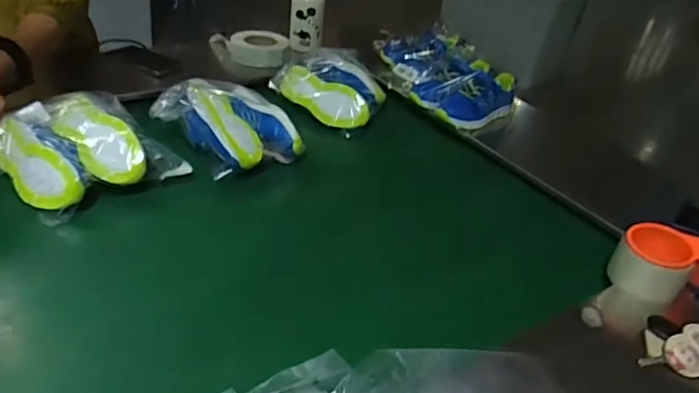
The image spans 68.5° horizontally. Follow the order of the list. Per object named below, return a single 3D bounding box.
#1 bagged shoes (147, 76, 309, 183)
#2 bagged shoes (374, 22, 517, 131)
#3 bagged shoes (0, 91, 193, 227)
[{"bbox_3d":[-0.215,-0.124,0.879,0.186,0.092,0.216,-22,44,-37],"label":"bagged shoes"},{"bbox_3d":[0.196,-0.279,1.164,0.227,0.108,0.387,-7,36,-21],"label":"bagged shoes"},{"bbox_3d":[-0.400,-0.076,0.778,0.202,0.092,0.221,32,40,31],"label":"bagged shoes"}]

